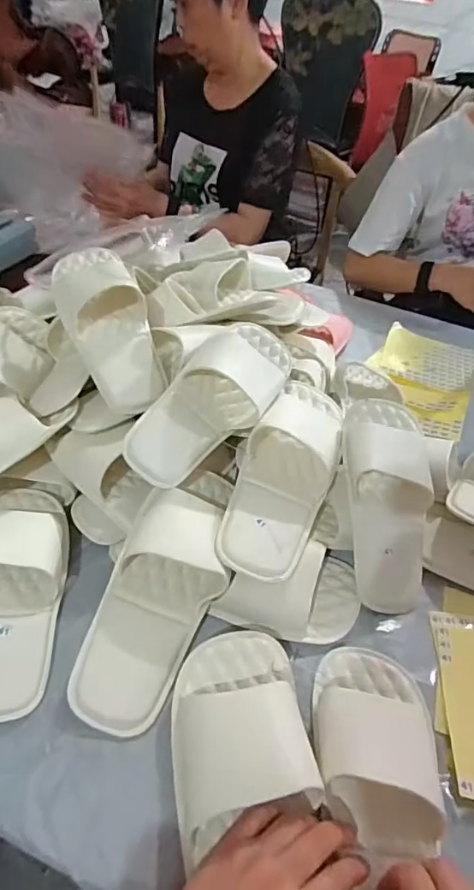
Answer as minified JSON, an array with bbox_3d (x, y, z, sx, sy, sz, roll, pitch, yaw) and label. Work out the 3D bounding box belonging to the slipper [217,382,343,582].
[{"bbox_3d":[0.057,0.026,0.553,0.101,0.054,0.257,16,46,8],"label":"slipper"}]

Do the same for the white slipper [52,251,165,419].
[{"bbox_3d":[-0.150,-0.143,0.583,0.101,0.049,0.228,-17,75,-22],"label":"white slipper"}]

